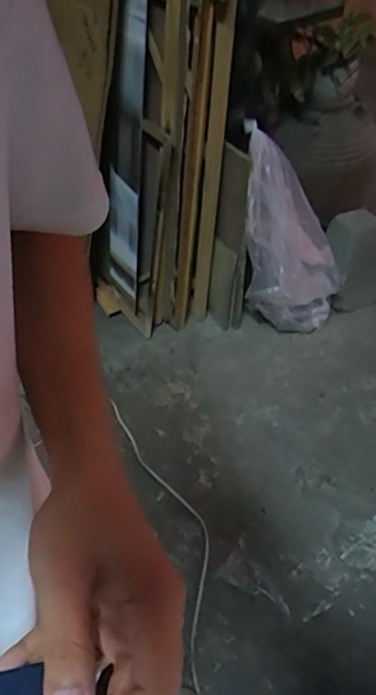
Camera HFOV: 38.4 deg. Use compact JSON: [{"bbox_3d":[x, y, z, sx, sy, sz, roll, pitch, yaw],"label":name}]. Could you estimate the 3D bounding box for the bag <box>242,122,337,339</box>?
[{"bbox_3d":[0.283,-0.318,1.645,0.245,0.699,0.197,-39,35,-29],"label":"bag"}]

